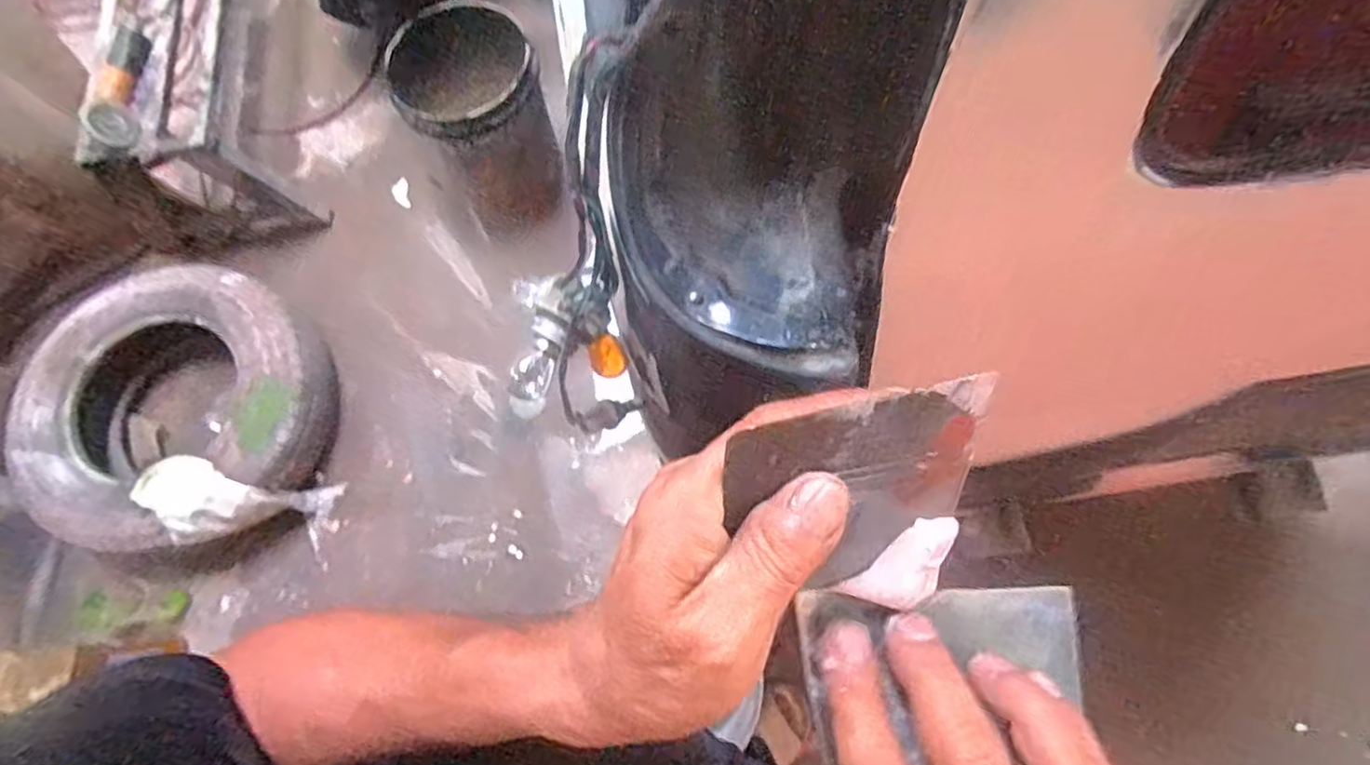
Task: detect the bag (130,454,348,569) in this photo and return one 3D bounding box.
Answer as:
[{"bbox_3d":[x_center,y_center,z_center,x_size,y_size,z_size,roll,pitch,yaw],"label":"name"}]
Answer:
[{"bbox_3d":[-0.918,0.262,1.357,0.298,0.227,0.164,5,72,5],"label":"bag"}]

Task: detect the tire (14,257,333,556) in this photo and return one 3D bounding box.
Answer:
[{"bbox_3d":[-1.091,0.049,1.407,0.606,0.175,0.594,7,72,5],"label":"tire"}]

